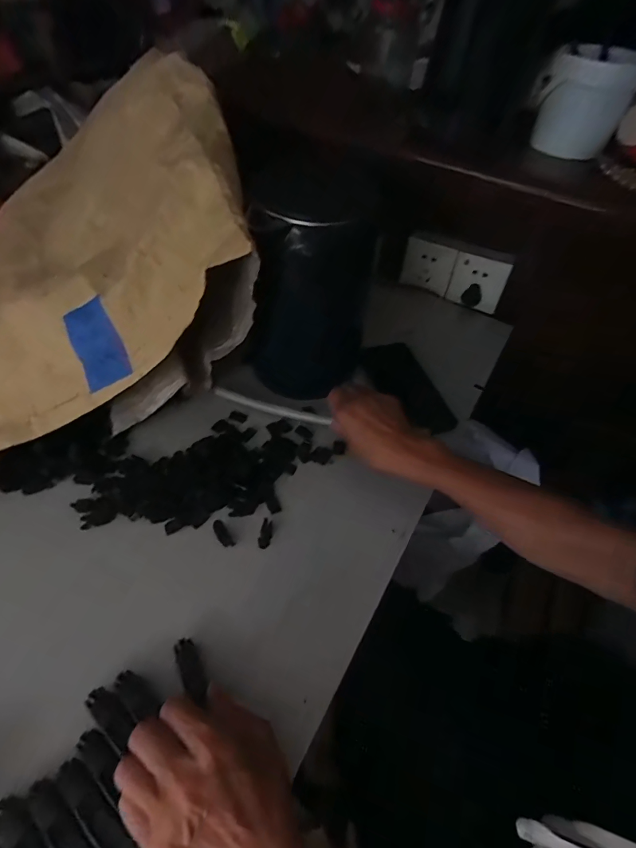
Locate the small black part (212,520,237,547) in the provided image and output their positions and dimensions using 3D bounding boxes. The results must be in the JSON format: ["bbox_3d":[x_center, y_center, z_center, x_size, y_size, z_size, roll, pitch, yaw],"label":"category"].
[{"bbox_3d":[-0.095,0.110,0.413,0.012,0.005,0.030,-31,63,-22],"label":"small black part"}]

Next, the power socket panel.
[{"bbox_3d":[0.222,-0.250,0.683,0.168,0.071,0.027,27,54,17],"label":"power socket panel"}]

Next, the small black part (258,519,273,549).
[{"bbox_3d":[-0.053,0.110,0.419,0.012,0.006,0.031,7,56,1],"label":"small black part"}]

